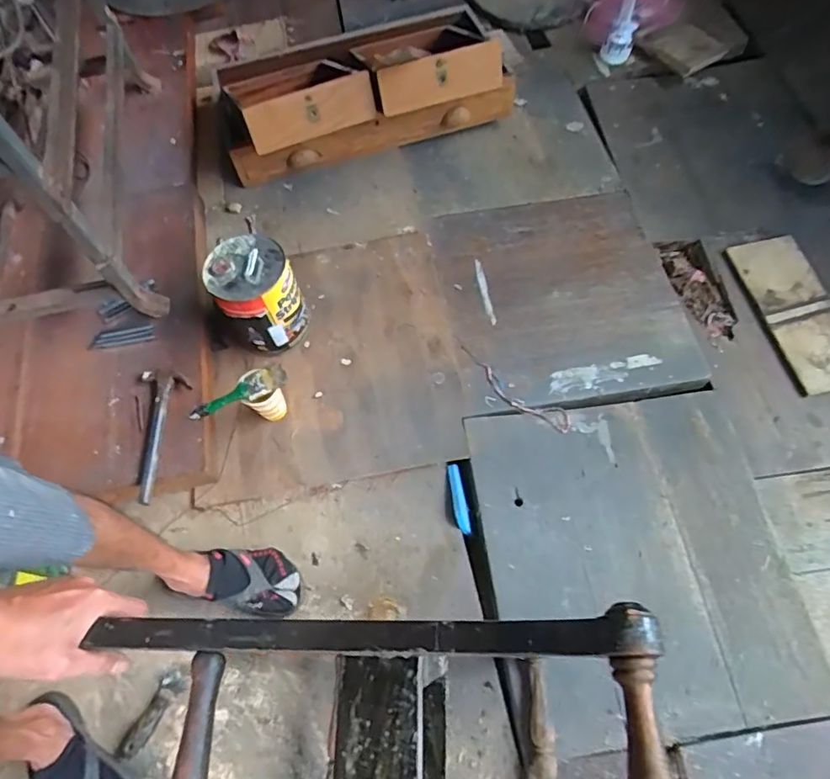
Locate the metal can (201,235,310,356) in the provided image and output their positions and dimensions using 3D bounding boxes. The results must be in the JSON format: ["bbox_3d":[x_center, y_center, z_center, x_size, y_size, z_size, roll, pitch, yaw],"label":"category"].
[{"bbox_3d":[-0.331,-0.196,1.151,0.162,0.200,0.177,-2,62,3],"label":"metal can"}]

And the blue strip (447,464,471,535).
[{"bbox_3d":[0.085,0.215,1.072,0.026,0.021,0.132,-9,66,-6],"label":"blue strip"}]

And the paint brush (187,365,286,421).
[{"bbox_3d":[-0.339,0.002,1.044,0.190,0.030,0.052,-20,62,-7],"label":"paint brush"}]

